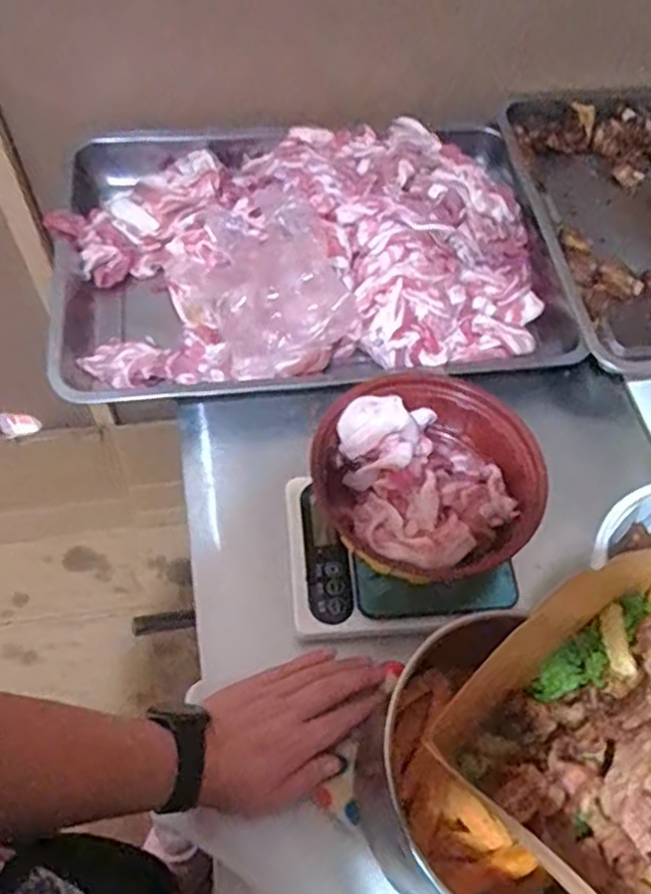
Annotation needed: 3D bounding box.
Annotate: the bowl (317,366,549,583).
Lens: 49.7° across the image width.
[{"bbox_3d":[0.078,0.028,0.560,0.177,0.071,0.162,24,61,10],"label":"bowl"}]

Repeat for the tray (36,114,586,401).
[{"bbox_3d":[-0.019,-0.205,0.697,0.487,0.098,0.332,-6,61,-7],"label":"tray"}]

